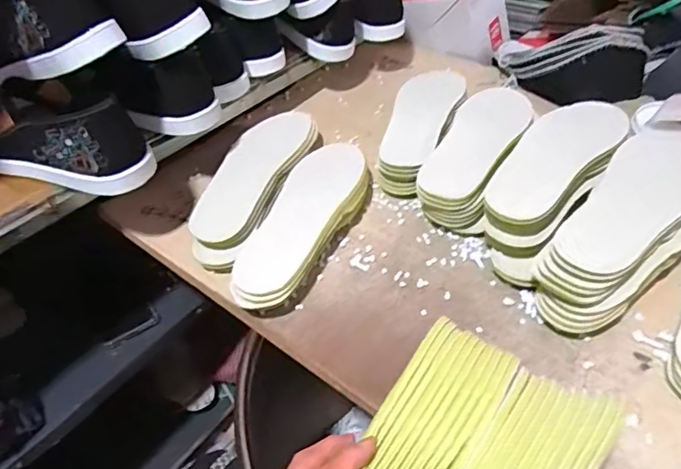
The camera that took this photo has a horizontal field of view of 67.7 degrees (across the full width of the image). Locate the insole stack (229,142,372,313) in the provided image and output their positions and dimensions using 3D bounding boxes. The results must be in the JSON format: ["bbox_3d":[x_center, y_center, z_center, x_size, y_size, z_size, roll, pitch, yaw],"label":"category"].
[{"bbox_3d":[-0.037,-0.017,0.562,0.088,0.048,0.248,14,46,15],"label":"insole stack"}]

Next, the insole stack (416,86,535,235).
[{"bbox_3d":[0.168,-0.096,0.619,0.083,0.070,0.237,19,47,19],"label":"insole stack"}]

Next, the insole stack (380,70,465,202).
[{"bbox_3d":[0.105,-0.140,0.669,0.087,0.061,0.252,13,45,14],"label":"insole stack"}]

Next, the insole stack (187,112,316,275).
[{"bbox_3d":[-0.107,-0.069,0.616,0.092,0.037,0.260,12,45,13],"label":"insole stack"}]

